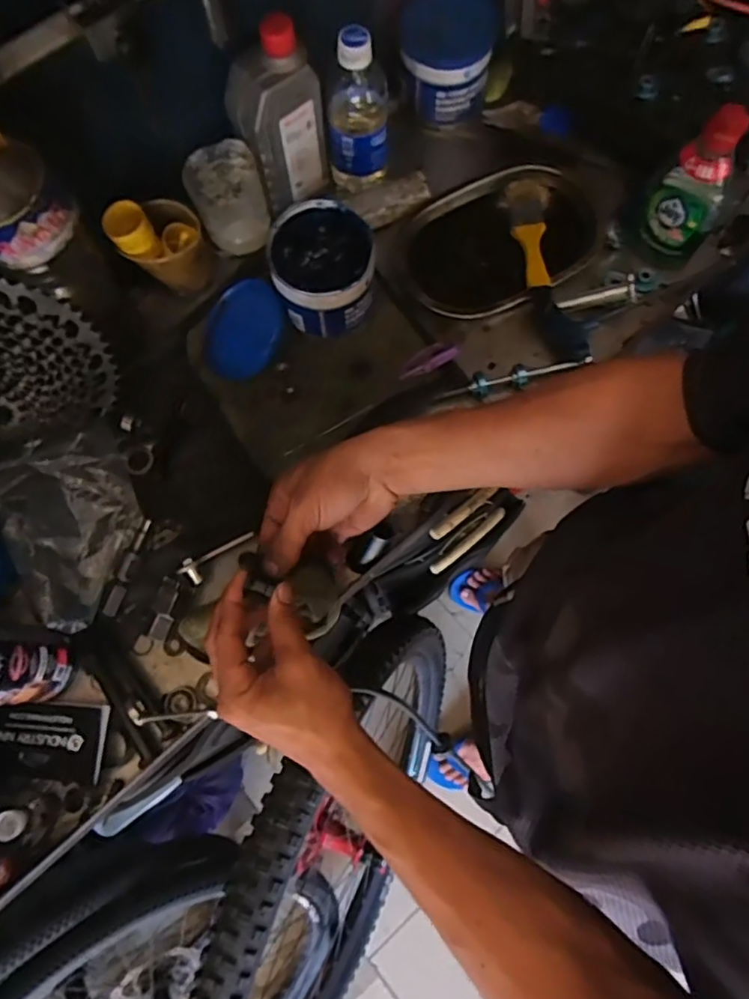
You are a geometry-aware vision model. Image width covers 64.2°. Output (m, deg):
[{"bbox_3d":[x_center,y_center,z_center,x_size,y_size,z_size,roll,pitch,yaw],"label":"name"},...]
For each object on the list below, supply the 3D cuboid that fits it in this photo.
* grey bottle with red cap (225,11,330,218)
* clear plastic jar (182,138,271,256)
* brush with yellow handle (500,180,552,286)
[{"bbox_3d":[-0.090,-0.365,0.585,0.089,0.151,0.051,-21,75,-4],"label":"grey bottle with red cap"},{"bbox_3d":[-0.147,-0.302,0.614,0.073,0.090,0.059,-17,75,-1],"label":"clear plastic jar"},{"bbox_3d":[0.164,-0.281,0.629,0.048,0.010,0.132,-2,76,3],"label":"brush with yellow handle"}]

